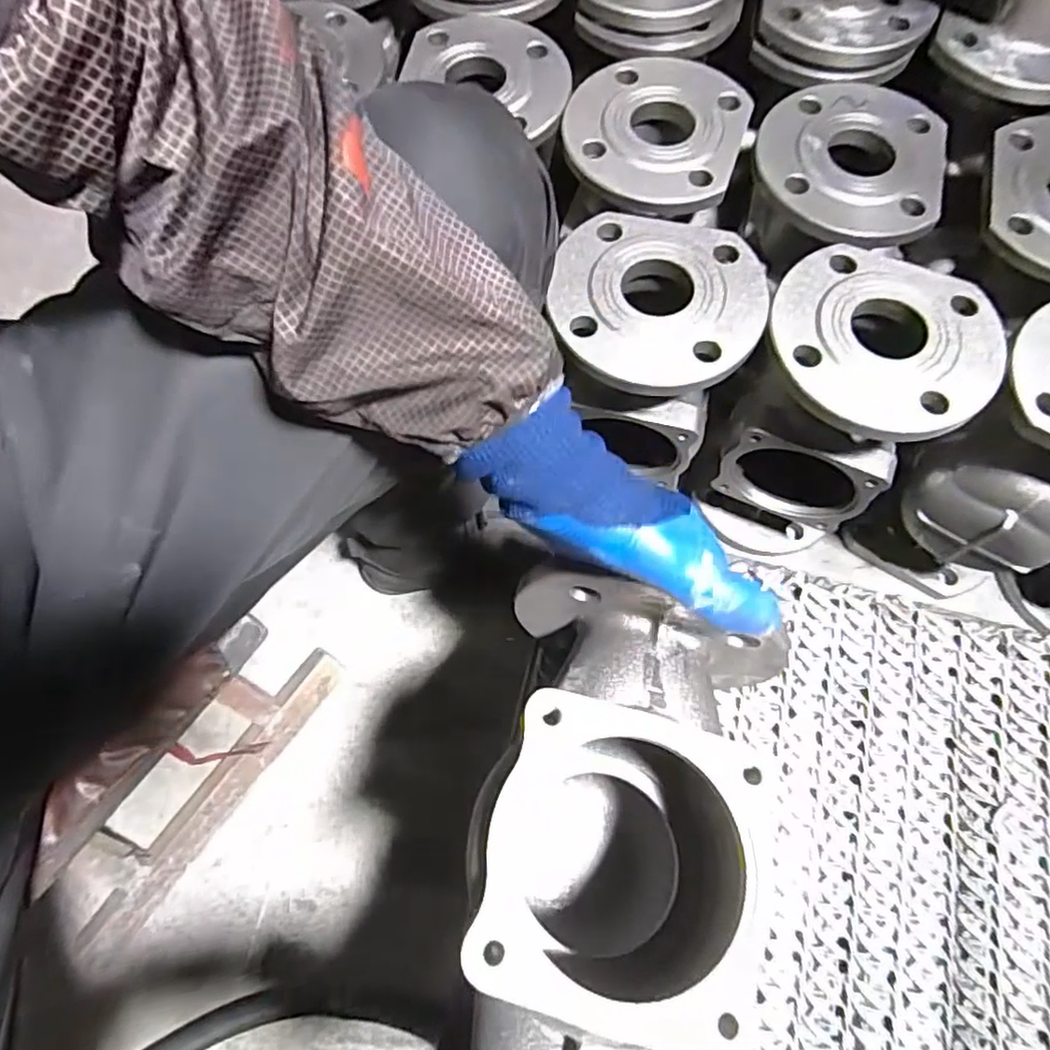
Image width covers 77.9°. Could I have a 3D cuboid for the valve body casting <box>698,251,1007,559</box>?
[{"bbox_3d":[0.254,-0.090,0.570,0.147,0.263,0.144,29,74,11],"label":"valve body casting"}]

